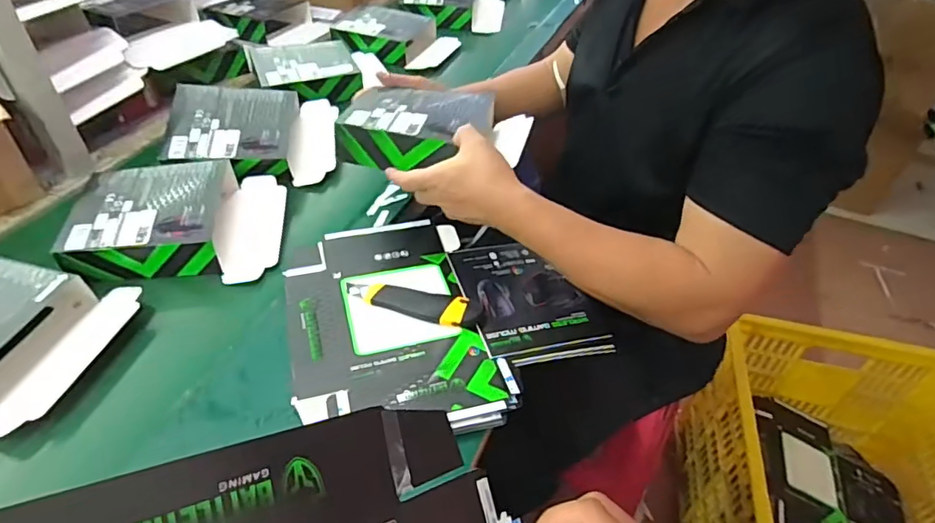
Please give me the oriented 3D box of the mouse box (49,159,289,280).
[{"bbox_3d":[-0.378,-0.061,0.728,0.252,0.055,0.195,-4,44,-6],"label":"mouse box"}]

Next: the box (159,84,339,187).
[{"bbox_3d":[-0.339,-0.206,0.875,0.249,0.083,0.196,-7,44,-9],"label":"box"}]

